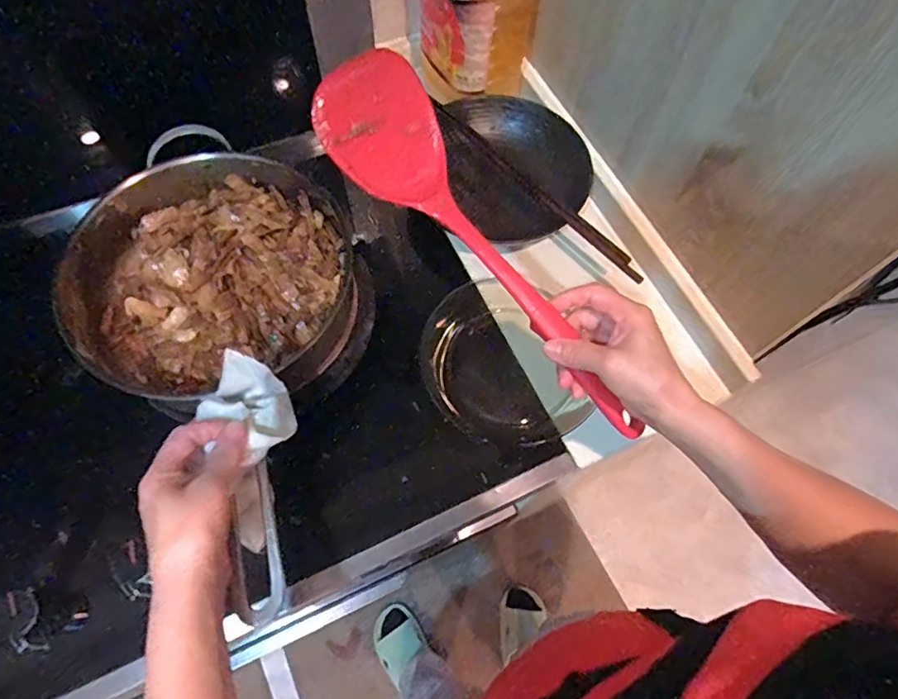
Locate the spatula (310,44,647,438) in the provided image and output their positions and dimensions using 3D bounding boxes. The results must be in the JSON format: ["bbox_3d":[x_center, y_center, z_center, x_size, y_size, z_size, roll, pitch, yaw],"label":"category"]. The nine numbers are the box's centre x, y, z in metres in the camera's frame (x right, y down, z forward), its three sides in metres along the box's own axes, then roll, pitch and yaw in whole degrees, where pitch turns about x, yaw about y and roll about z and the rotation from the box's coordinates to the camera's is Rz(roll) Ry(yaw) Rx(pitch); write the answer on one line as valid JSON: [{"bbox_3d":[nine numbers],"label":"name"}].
[{"bbox_3d":[0.031,-0.072,0.422,0.089,0.020,0.353,-41,95,-18],"label":"spatula"}]

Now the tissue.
[{"bbox_3d":[-0.150,0.043,0.420,0.066,0.040,0.057,29,68,11],"label":"tissue"}]

